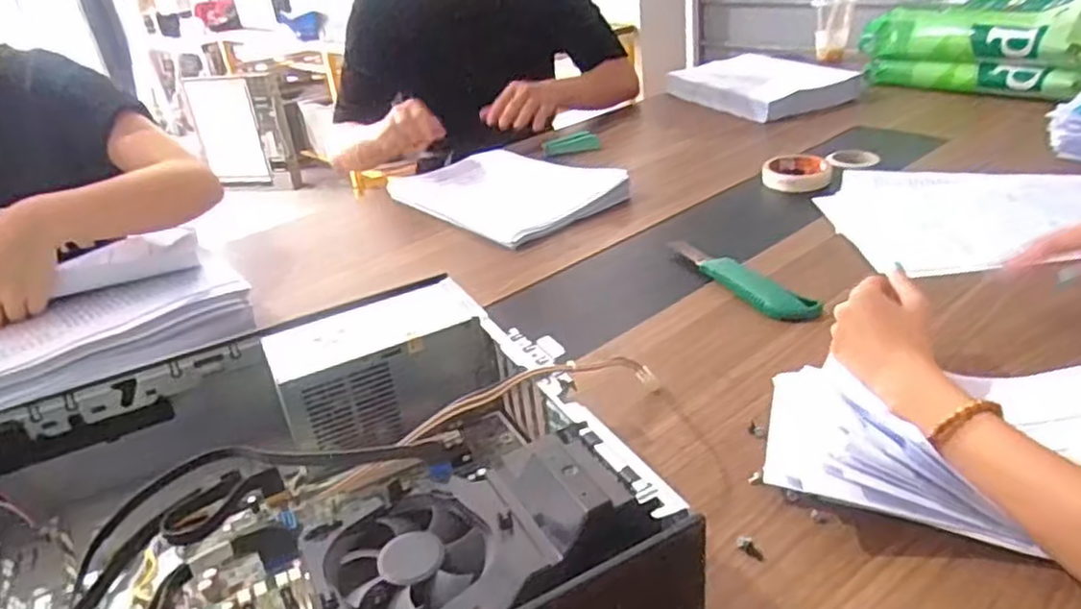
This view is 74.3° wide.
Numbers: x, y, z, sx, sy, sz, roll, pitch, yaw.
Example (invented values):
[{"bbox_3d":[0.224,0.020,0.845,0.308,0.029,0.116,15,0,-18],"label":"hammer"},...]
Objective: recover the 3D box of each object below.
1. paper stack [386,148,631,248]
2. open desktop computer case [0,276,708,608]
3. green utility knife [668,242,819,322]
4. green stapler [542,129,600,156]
[{"bbox_3d":[-0.054,-0.167,1.014,0.215,0.024,0.302,-28,35,-32],"label":"paper stack"},{"bbox_3d":[-0.159,0.131,0.430,0.375,0.096,0.353,-18,32,-19],"label":"open desktop computer case"},{"bbox_3d":[0.197,-0.028,0.727,0.036,0.018,0.186,-20,33,-23],"label":"green utility knife"},{"bbox_3d":[0.047,-0.254,1.130,0.104,0.031,0.026,-1,27,38],"label":"green stapler"}]

